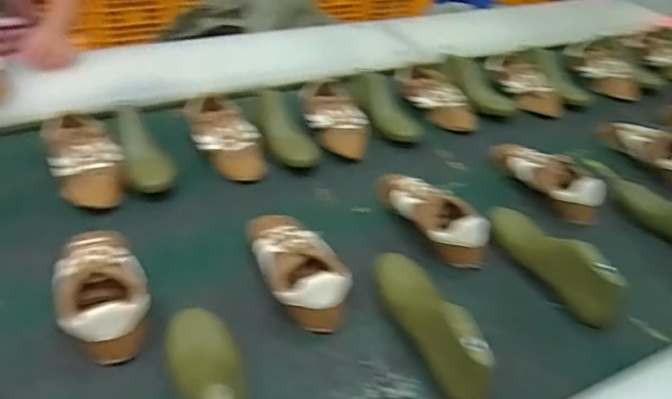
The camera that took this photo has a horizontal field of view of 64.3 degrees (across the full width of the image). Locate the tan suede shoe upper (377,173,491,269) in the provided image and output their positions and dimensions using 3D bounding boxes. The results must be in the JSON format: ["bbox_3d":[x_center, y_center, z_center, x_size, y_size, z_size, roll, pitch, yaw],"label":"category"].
[{"bbox_3d":[0.141,0.018,0.829,0.079,0.068,0.216,-18,44,-26],"label":"tan suede shoe upper"}]

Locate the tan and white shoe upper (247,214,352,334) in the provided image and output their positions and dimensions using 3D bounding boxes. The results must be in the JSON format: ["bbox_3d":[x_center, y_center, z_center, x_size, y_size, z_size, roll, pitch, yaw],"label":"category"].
[{"bbox_3d":[-0.057,0.082,0.726,0.091,0.063,0.214,-13,42,-21],"label":"tan and white shoe upper"}]

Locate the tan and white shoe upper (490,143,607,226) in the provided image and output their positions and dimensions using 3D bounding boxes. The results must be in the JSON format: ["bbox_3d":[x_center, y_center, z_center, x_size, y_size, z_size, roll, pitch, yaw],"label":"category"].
[{"bbox_3d":[0.362,-0.040,0.939,0.087,0.069,0.220,-23,46,-30],"label":"tan and white shoe upper"}]

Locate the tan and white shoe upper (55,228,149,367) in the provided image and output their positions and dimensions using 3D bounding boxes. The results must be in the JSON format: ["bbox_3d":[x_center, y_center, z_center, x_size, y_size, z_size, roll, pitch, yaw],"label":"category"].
[{"bbox_3d":[-0.293,0.108,0.667,0.097,0.062,0.198,-15,42,-23],"label":"tan and white shoe upper"}]

